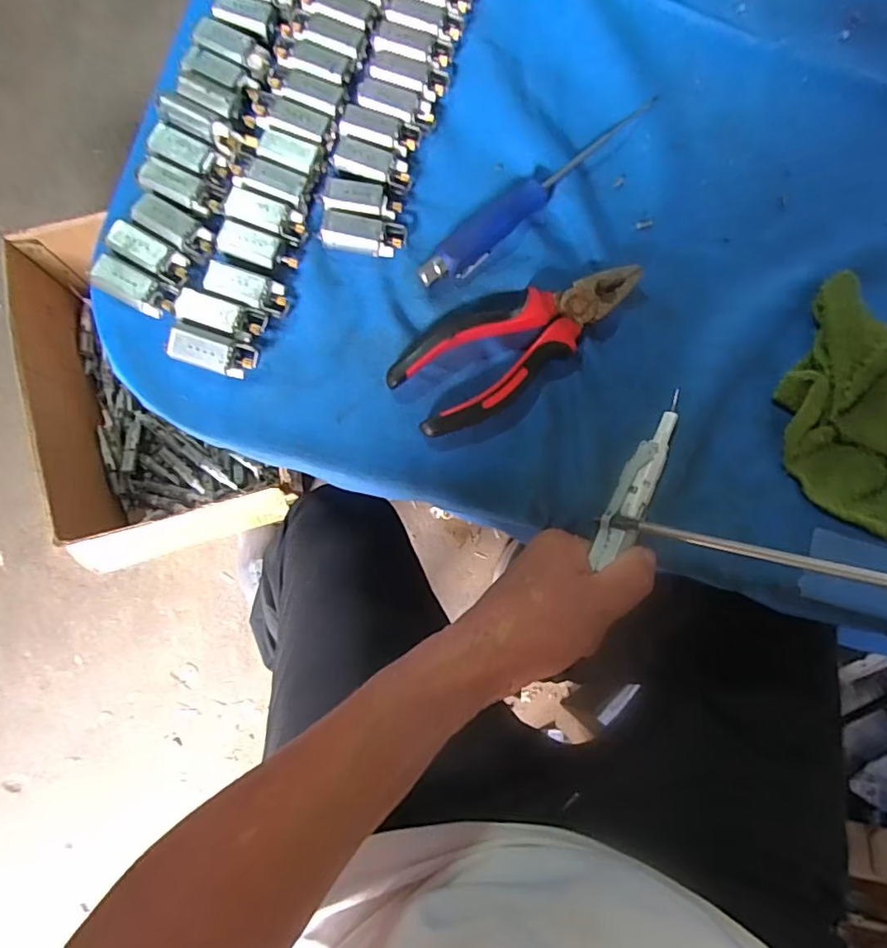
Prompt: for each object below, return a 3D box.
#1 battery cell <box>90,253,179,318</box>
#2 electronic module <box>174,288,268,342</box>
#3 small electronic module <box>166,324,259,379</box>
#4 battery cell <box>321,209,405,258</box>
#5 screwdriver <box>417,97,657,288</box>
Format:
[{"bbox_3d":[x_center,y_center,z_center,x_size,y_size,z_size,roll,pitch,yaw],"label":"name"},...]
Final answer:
[{"bbox_3d":[-0.168,-0.101,0.305,0.046,0.006,0.019,24,83,-2],"label":"battery cell"},{"bbox_3d":[-0.124,-0.087,0.310,0.046,0.011,0.020,18,83,-2],"label":"electronic module"},{"bbox_3d":[-0.126,-0.066,0.307,0.044,0.015,0.020,16,83,-3],"label":"small electronic module"},{"bbox_3d":[-0.046,-0.137,0.324,0.046,0.013,0.022,7,84,-4],"label":"battery cell"},{"bbox_3d":[0.058,-0.171,0.335,0.186,0.020,0.017,-41,89,-7],"label":"screwdriver"}]

